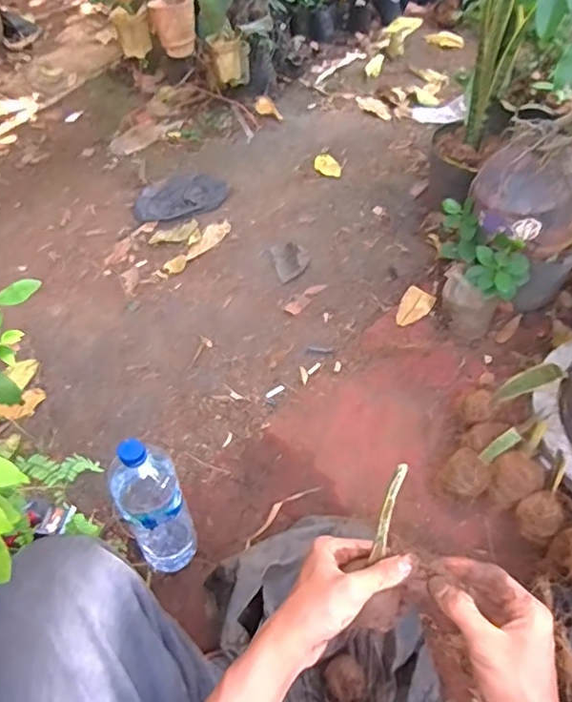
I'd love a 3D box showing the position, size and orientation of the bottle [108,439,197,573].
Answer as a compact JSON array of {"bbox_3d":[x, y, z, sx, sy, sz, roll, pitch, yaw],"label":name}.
[{"bbox_3d":[-0.182,0.212,0.768,0.087,0.288,0.074,-28,51,-19],"label":"bottle"}]

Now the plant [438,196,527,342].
[{"bbox_3d":[0.371,-0.147,1.083,0.130,0.213,0.175,-1,47,4],"label":"plant"}]

